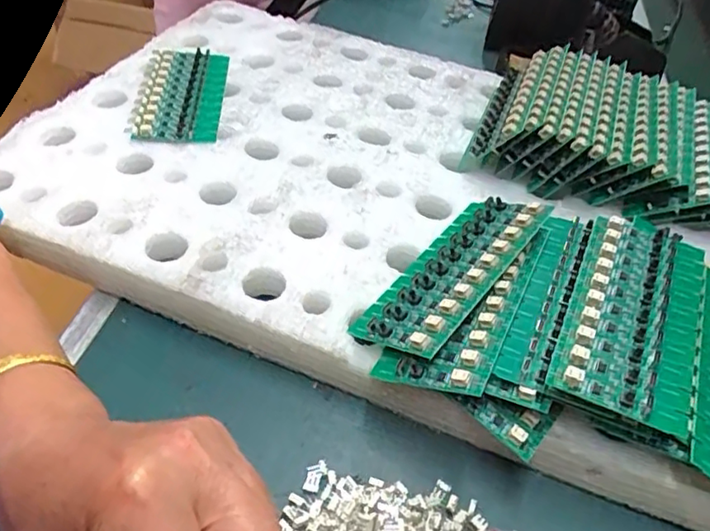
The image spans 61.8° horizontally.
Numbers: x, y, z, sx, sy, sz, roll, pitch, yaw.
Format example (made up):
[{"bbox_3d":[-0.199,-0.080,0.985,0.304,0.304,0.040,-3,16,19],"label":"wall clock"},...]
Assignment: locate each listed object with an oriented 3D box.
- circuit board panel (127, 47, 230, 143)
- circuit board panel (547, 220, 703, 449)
[{"bbox_3d":[-0.144,-0.143,0.494,0.066,0.018,0.143,0,46,-6],"label":"circuit board panel"},{"bbox_3d":[0.150,0.025,0.316,0.067,0.013,0.136,21,48,15],"label":"circuit board panel"}]

